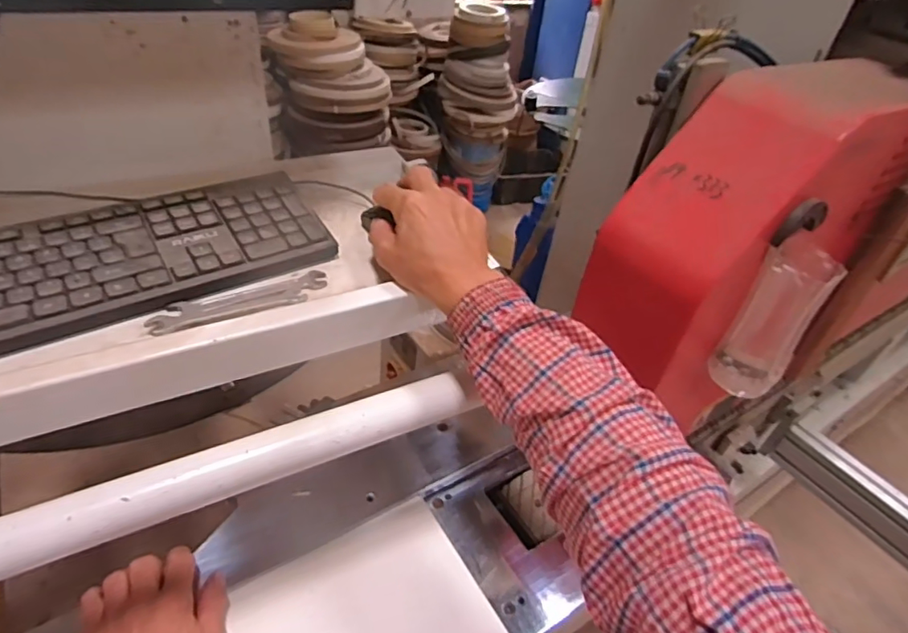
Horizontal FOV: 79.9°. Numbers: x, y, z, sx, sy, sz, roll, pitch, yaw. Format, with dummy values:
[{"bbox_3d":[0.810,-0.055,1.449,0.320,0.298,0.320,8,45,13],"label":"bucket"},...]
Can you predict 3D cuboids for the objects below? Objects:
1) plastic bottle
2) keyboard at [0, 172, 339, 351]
[{"bbox_3d":[0.300,0.008,0.510,0.060,0.143,0.061,-28,51,-36],"label":"plastic bottle"},{"bbox_3d":[-0.321,-0.034,0.437,0.433,0.036,0.131,-21,47,-30],"label":"keyboard"}]

